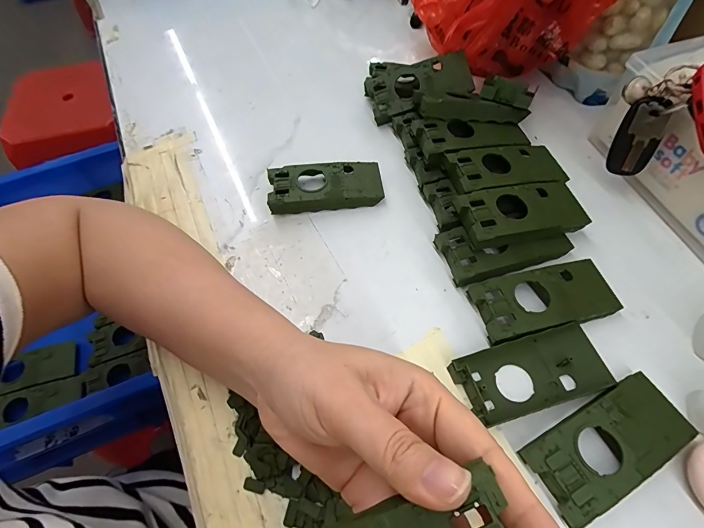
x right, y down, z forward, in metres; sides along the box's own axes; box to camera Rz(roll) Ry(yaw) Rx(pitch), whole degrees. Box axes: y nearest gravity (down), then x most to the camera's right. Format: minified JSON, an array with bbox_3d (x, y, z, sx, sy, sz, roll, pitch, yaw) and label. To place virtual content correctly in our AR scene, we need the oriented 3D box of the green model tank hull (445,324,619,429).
[{"bbox_3d":[0.126,0.075,0.261,0.105,0.013,0.049,-16,60,-5],"label":"green model tank hull"}]

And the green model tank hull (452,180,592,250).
[{"bbox_3d":[0.138,-0.042,0.304,0.105,0.021,0.045,-15,60,-5],"label":"green model tank hull"}]

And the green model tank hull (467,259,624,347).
[{"bbox_3d":[0.146,0.027,0.284,0.106,0.019,0.047,-14,60,-5],"label":"green model tank hull"}]

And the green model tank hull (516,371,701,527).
[{"bbox_3d":[0.161,0.111,0.234,0.104,0.020,0.047,-26,61,-11],"label":"green model tank hull"}]

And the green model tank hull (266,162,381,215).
[{"bbox_3d":[-0.025,-0.072,0.352,0.103,0.021,0.046,-8,59,-1],"label":"green model tank hull"}]

